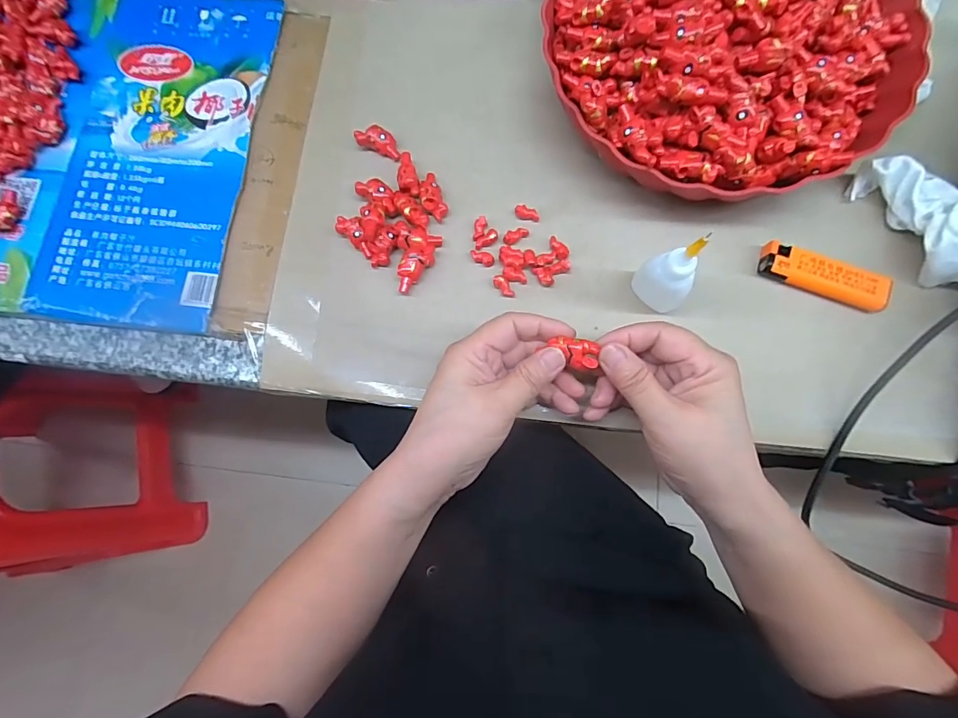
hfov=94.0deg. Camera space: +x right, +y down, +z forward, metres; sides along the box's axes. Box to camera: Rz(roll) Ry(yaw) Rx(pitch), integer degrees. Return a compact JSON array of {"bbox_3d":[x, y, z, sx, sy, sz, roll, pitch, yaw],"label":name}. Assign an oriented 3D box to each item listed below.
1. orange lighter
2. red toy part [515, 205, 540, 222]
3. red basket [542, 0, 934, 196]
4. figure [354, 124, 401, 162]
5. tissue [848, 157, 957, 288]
[{"bbox_3d":[0.229,-0.055,0.297,0.079,0.009,0.026,19,83,6],"label":"orange lighter"},{"bbox_3d":[0.035,-0.106,0.327,0.019,0.007,0.009,14,82,6],"label":"red toy part"},{"bbox_3d":[0.168,-0.220,0.300,0.233,0.072,0.229,-13,81,2],"label":"red basket"},{"bbox_3d":[-0.076,-0.167,0.341,0.036,0.010,0.017,24,83,7],"label":"figure"},{"bbox_3d":[0.292,-0.092,0.288,0.044,0.032,0.089,-10,81,2],"label":"tissue"}]

